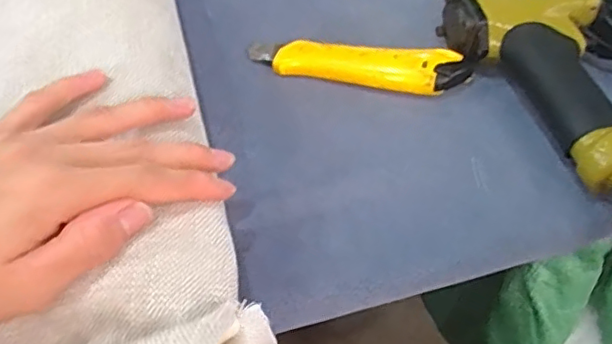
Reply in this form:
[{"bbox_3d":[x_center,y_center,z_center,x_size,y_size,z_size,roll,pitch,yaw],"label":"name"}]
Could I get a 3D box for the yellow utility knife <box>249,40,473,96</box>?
[{"bbox_3d":[0.035,-0.077,0.418,0.157,0.021,0.031,10,54,11],"label":"yellow utility knife"}]

